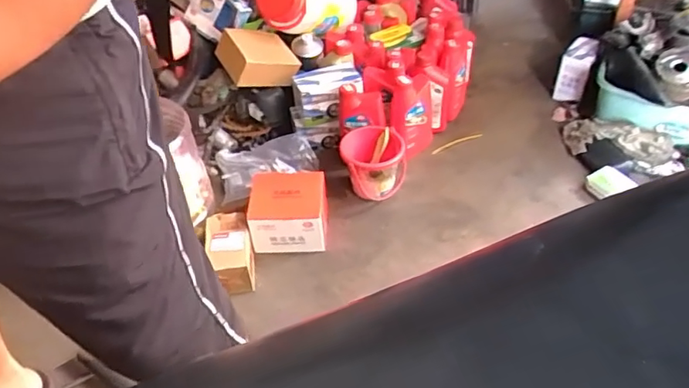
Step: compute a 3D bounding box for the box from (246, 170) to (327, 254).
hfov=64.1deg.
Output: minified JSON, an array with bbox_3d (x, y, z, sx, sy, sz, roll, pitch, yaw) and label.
[{"bbox_3d":[-0.126,0.037,1.228,0.168,0.109,0.162,-3,44,2],"label":"box"}]

